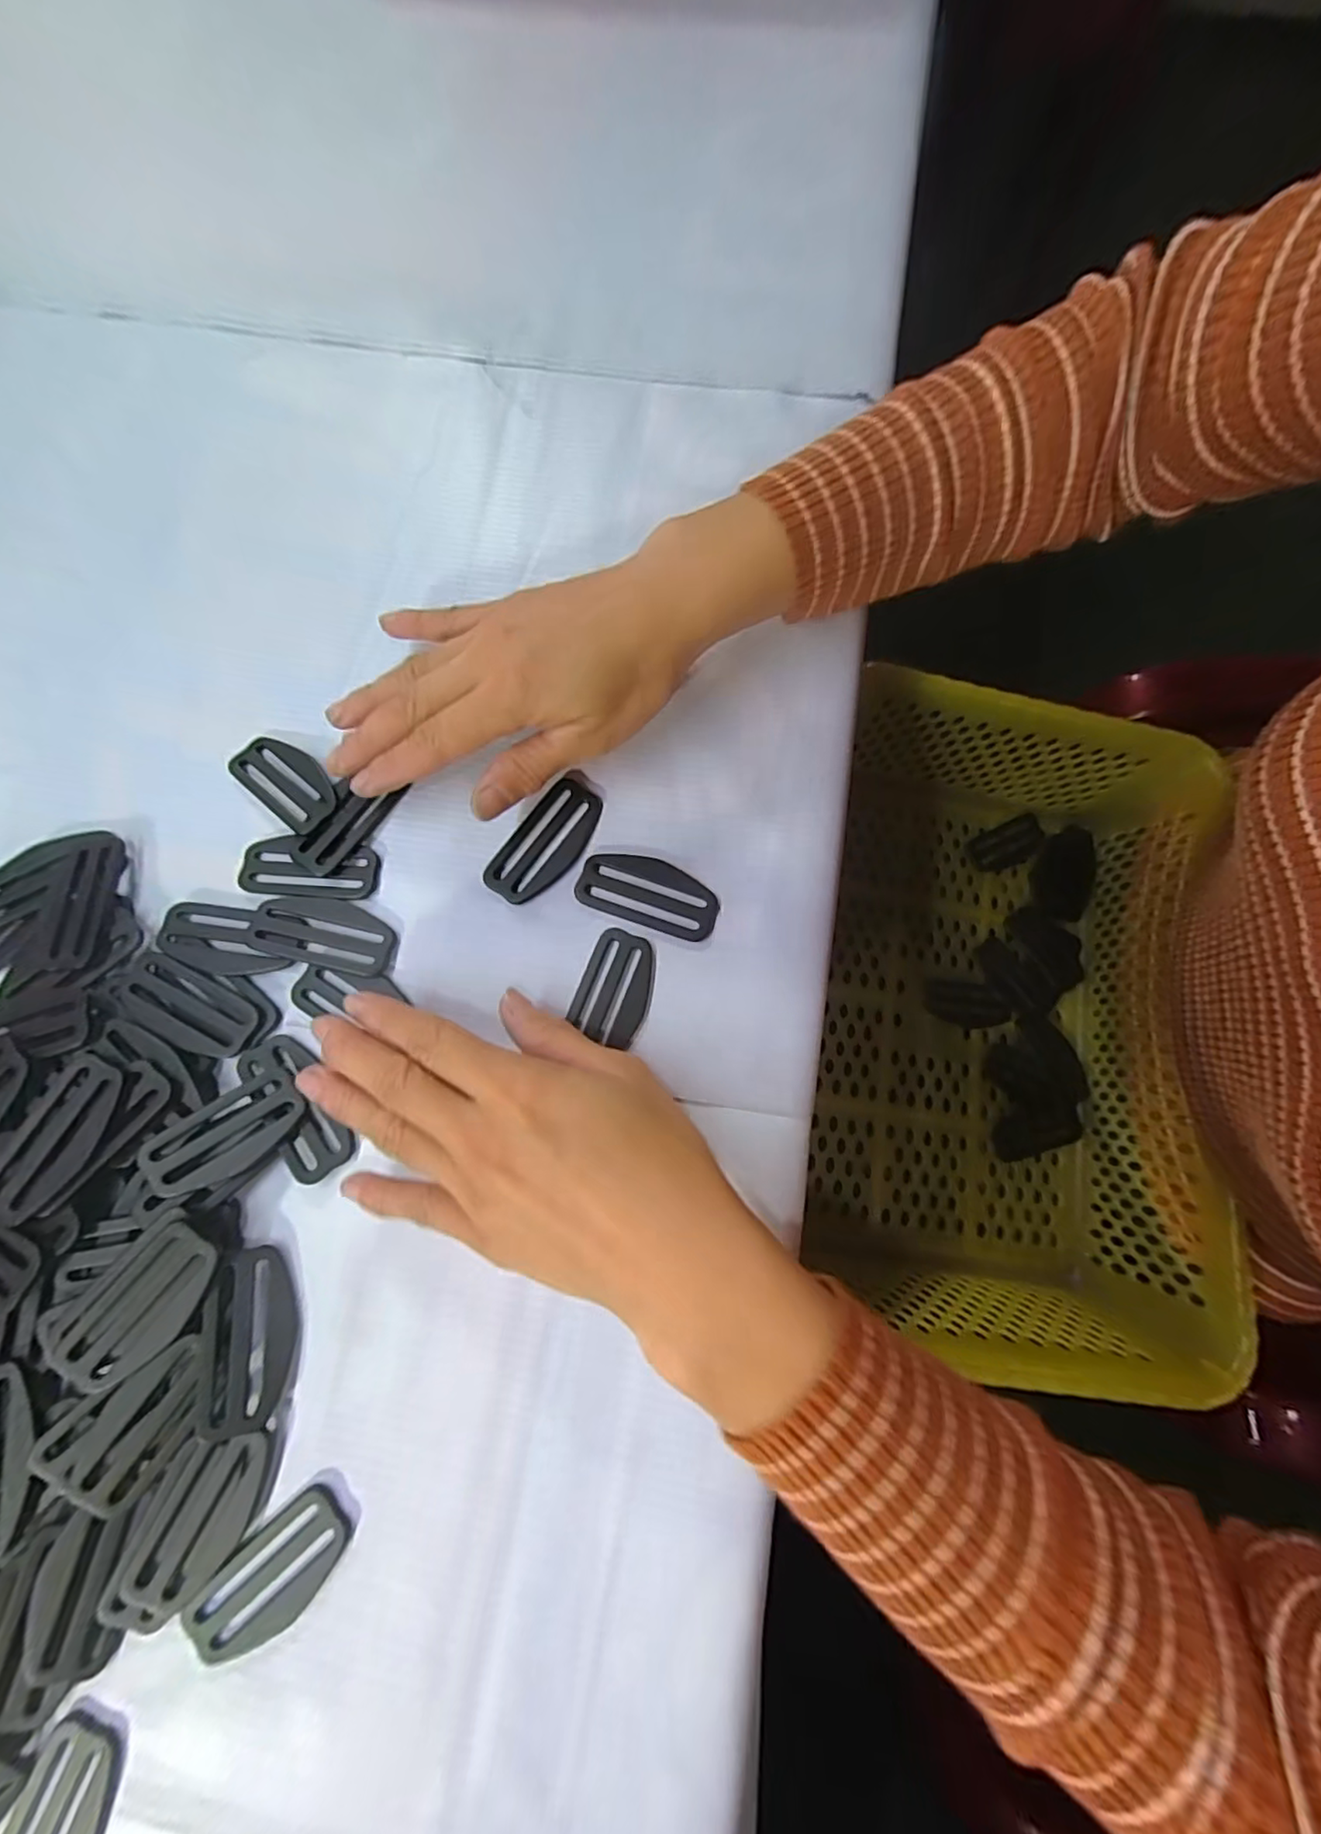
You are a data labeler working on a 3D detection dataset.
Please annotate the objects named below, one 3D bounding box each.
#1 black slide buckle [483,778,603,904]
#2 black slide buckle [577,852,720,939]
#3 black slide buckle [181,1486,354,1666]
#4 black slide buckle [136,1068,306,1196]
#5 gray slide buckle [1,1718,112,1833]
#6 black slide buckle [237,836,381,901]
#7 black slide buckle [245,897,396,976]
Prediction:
[{"bbox_3d":[-0.049,-0.032,0.268,0.030,0.004,0.059,36,81,8],"label":"black slide buckle"},{"bbox_3d":[-0.005,-0.010,0.262,0.060,0.004,0.028,18,79,5],"label":"black slide buckle"},{"bbox_3d":[-0.136,0.231,0.214,0.060,0.004,0.029,-43,81,-8],"label":"black slide buckle"},{"bbox_3d":[-0.168,0.084,0.238,0.059,0.004,0.026,-31,83,-13],"label":"black slide buckle"},{"bbox_3d":[-0.202,0.304,0.202,0.031,0.005,0.063,24,79,6],"label":"gray slide buckle"},{"bbox_3d":[-0.154,-0.022,0.269,0.059,0.004,0.026,5,78,2],"label":"black slide buckle"},{"bbox_3d":[-0.143,0.006,0.261,0.060,0.007,0.028,12,78,3],"label":"black slide buckle"}]

